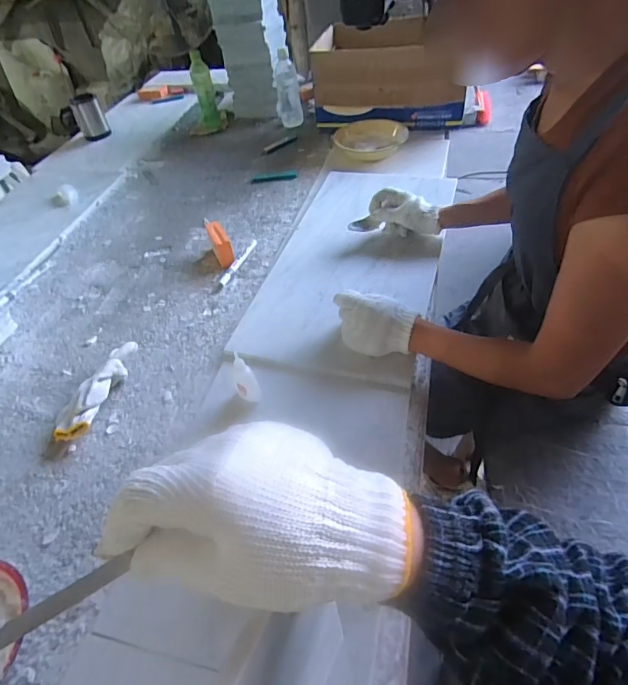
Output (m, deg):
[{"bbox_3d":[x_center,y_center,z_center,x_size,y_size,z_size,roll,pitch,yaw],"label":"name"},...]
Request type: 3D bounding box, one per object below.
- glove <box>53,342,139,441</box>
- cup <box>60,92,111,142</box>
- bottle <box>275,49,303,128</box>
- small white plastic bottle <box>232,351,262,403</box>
[{"bbox_3d":[-0.340,0.073,0.723,0.059,0.053,0.187,11,50,17],"label":"glove"},{"bbox_3d":[-0.730,-0.714,1.442,0.127,0.118,0.127,-19,51,-15],"label":"cup"},{"bbox_3d":[-0.077,-0.729,1.320,0.073,0.177,0.078,-9,49,0],"label":"bottle"},{"bbox_3d":[-0.100,0.048,0.666,0.033,0.078,0.041,-19,49,-8],"label":"small white plastic bottle"}]

